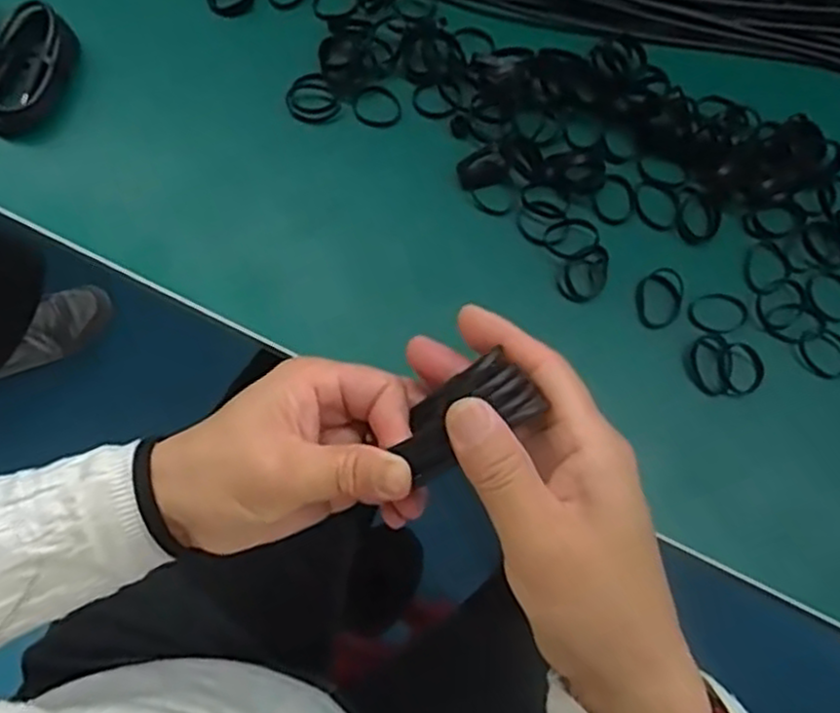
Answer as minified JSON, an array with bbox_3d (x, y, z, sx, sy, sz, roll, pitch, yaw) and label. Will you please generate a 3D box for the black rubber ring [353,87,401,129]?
[{"bbox_3d":[-0.024,-0.140,0.420,0.025,0.004,0.026,0,74,-1],"label":"black rubber ring"}]

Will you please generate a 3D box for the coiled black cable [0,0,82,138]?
[{"bbox_3d":[-0.220,-0.159,0.416,0.041,0.022,0.074,20,75,5],"label":"coiled black cable"}]

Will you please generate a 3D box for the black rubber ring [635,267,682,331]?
[{"bbox_3d":[0.125,-0.030,0.388,0.023,0.006,0.032,5,74,1],"label":"black rubber ring"}]

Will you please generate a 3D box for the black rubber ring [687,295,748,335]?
[{"bbox_3d":[0.153,-0.022,0.384,0.032,0.004,0.021,-7,74,-2],"label":"black rubber ring"}]

